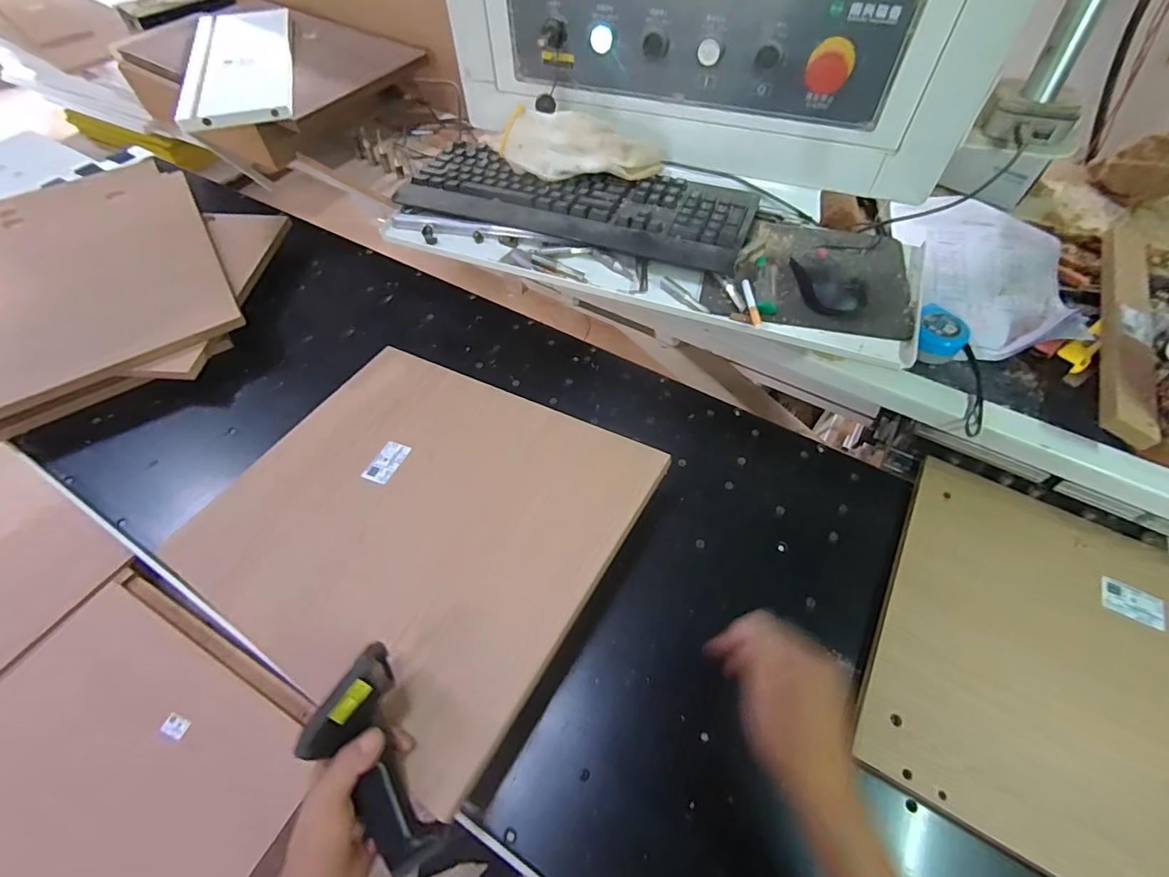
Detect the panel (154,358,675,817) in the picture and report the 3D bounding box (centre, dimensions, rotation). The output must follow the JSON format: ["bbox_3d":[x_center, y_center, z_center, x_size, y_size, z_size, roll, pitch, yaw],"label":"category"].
[{"bbox_3d":[-0.210,0.086,0.611,0.505,0.018,0.406,22,59,26],"label":"panel"}]

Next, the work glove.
[{"bbox_3d":[-0.002,-0.373,0.639,0.206,0.055,0.076,-2,57,-1],"label":"work glove"}]

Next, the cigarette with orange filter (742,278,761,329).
[{"bbox_3d":[0.177,-0.144,0.531,0.009,0.011,0.084,3,57,2],"label":"cigarette with orange filter"}]

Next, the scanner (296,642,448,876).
[{"bbox_3d":[-0.177,0.264,0.419,0.069,0.069,0.159,-24,83,-15],"label":"scanner"}]

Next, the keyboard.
[{"bbox_3d":[-0.013,-0.309,0.649,0.443,0.037,0.156,19,59,12],"label":"keyboard"}]

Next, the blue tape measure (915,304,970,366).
[{"bbox_3d":[0.428,-0.123,0.608,0.057,0.030,0.071,32,62,20],"label":"blue tape measure"}]

